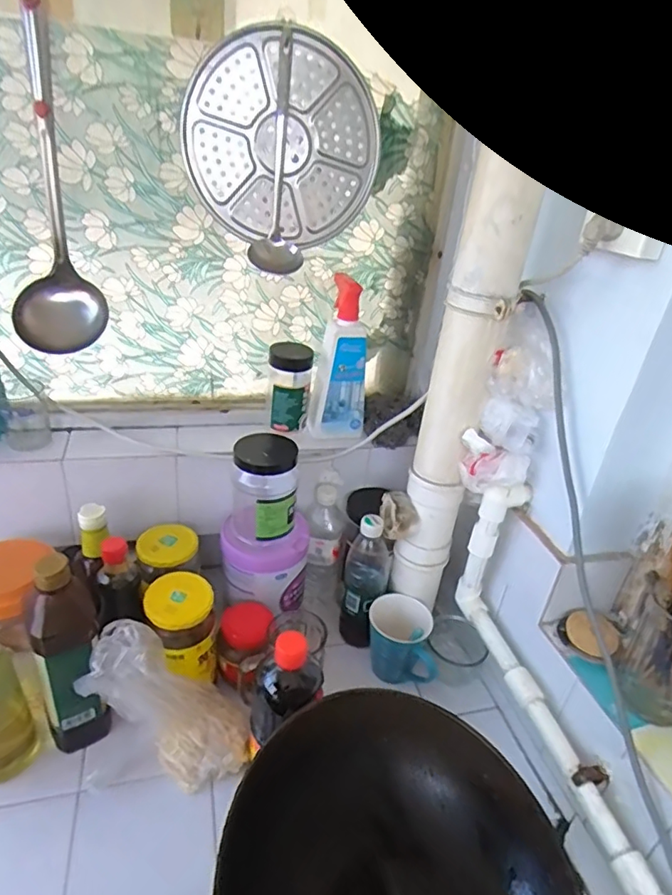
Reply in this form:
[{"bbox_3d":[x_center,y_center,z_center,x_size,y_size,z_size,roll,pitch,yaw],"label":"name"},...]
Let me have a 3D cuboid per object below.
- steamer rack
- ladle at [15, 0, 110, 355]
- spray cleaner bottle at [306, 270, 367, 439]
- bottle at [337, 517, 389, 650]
[{"bbox_3d":[-0.065,-0.385,0.689,0.240,0.227,0.015,0,22,-12],"label":"steamer rack"},{"bbox_3d":[-0.331,-0.290,0.612,0.100,0.343,0.093,-10,33,-27],"label":"ladle"},{"bbox_3d":[0.008,-0.128,0.816,0.083,0.227,0.069,2,29,-7],"label":"spray cleaner bottle"},{"bbox_3d":[0.043,0.204,0.811,0.065,0.214,0.057,10,29,7],"label":"bottle"}]

